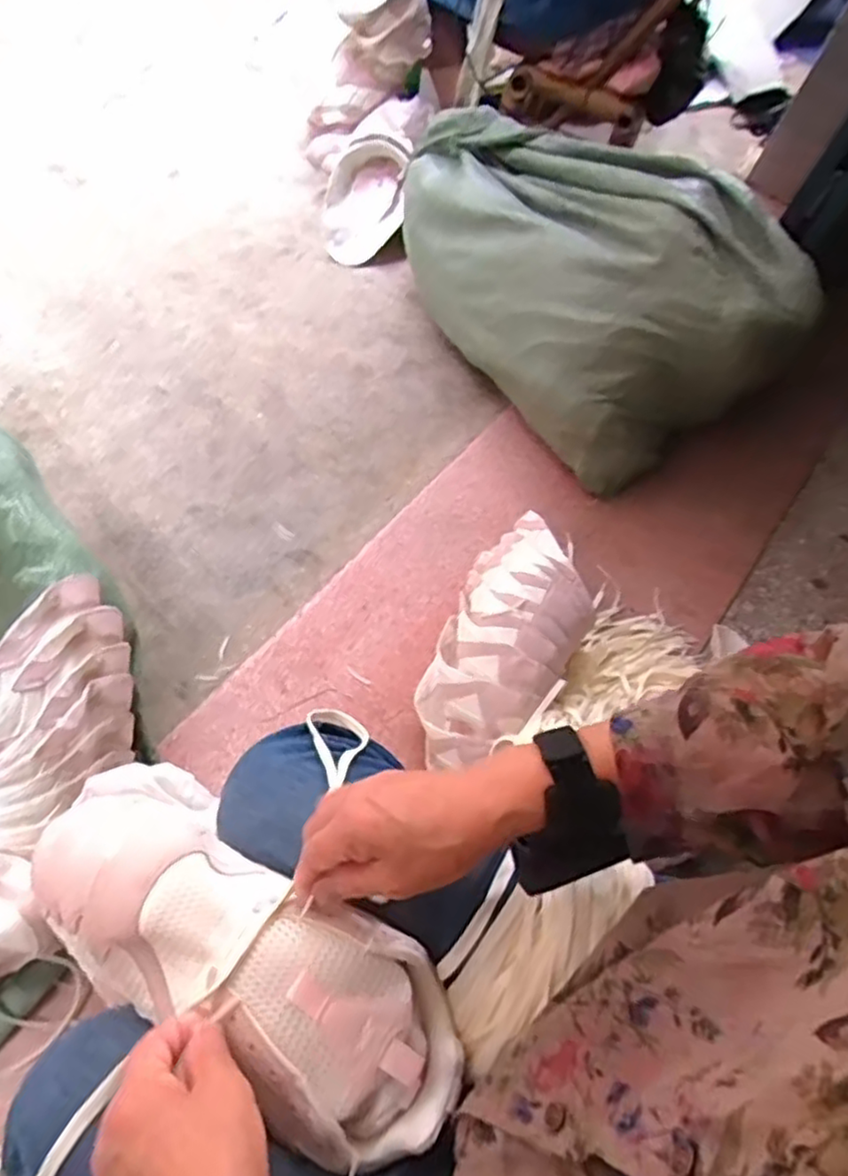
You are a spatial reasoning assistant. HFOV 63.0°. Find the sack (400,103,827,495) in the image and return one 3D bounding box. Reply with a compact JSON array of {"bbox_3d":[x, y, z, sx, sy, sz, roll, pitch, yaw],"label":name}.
[{"bbox_3d":[0.253,-0.533,1.138,0.377,0.291,0.662,-28,71,-23],"label":"sack"}]

